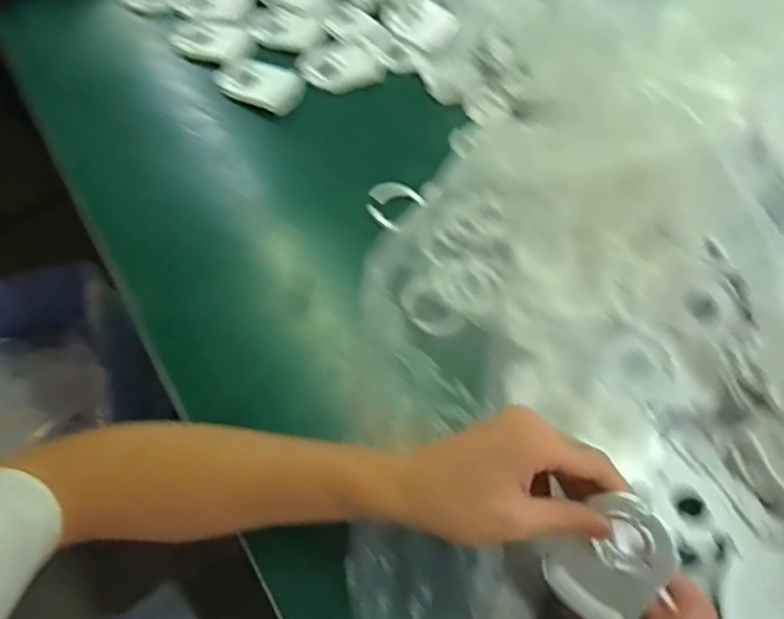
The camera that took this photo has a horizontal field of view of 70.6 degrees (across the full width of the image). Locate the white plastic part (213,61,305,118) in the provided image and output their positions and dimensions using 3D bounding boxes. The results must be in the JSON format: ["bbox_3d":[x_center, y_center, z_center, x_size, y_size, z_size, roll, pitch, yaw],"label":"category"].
[{"bbox_3d":[-0.141,-0.241,0.594,0.090,0.017,0.053,25,61,7],"label":"white plastic part"}]

